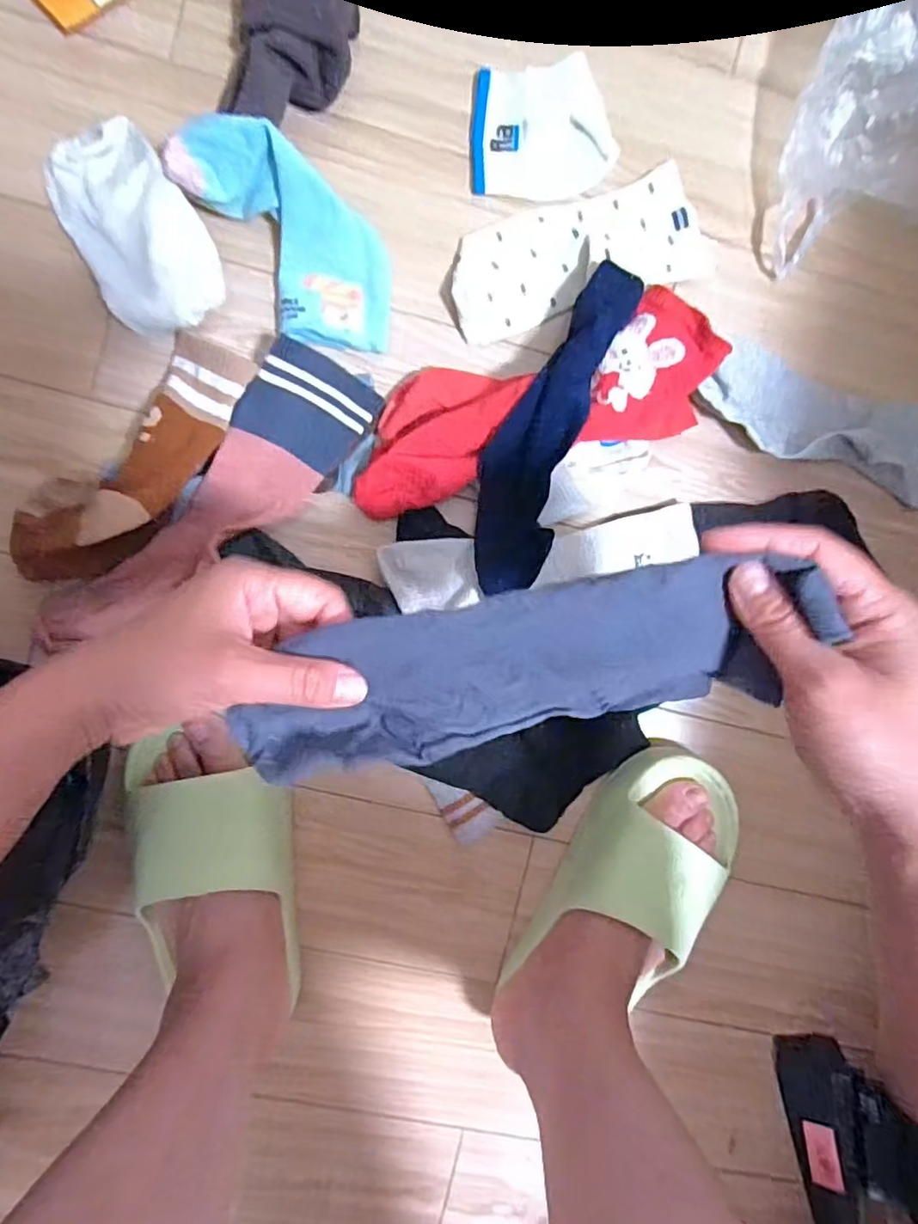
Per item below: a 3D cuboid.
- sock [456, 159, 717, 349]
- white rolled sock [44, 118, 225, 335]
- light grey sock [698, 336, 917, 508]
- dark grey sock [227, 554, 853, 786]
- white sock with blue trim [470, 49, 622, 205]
[{"bbox_3d":[0.090,-0.270,0.467,0.198,0.014,0.085,-21,95,-3],"label":"sock"},{"bbox_3d":[-0.227,-0.265,0.428,0.085,0.043,0.144,-32,95,-2],"label":"white rolled sock"},{"bbox_3d":[0.312,-0.148,0.487,0.242,0.019,0.085,13,92,-5],"label":"light grey sock"},{"bbox_3d":[0.029,0.025,0.289,0.258,0.041,0.075,-15,94,5],"label":"dark grey sock"},{"bbox_3d":[0.062,-0.360,0.462,0.107,0.012,0.090,-8,94,-4],"label":"white sock with blue trim"}]

